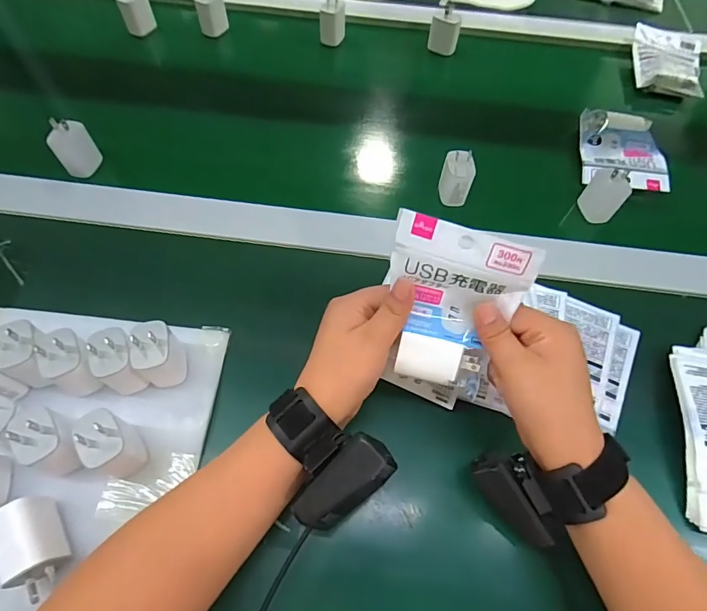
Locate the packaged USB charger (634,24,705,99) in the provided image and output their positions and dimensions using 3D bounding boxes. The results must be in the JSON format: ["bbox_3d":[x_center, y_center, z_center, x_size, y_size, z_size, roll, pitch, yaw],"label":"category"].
[{"bbox_3d":[0.464,-0.361,0.628,0.095,0.026,0.136,16,62,7],"label":"packaged USB charger"}]

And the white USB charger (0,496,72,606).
[{"bbox_3d":[-0.217,0.163,0.289,0.029,0.041,0.062,-23,65,-14],"label":"white USB charger"}]

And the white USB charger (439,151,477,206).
[{"bbox_3d":[0.117,-0.143,0.483,0.035,0.058,0.027,17,62,7],"label":"white USB charger"}]

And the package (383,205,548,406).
[{"bbox_3d":[0.067,0.002,0.306,0.092,0.121,0.022,17,25,9],"label":"package"}]

